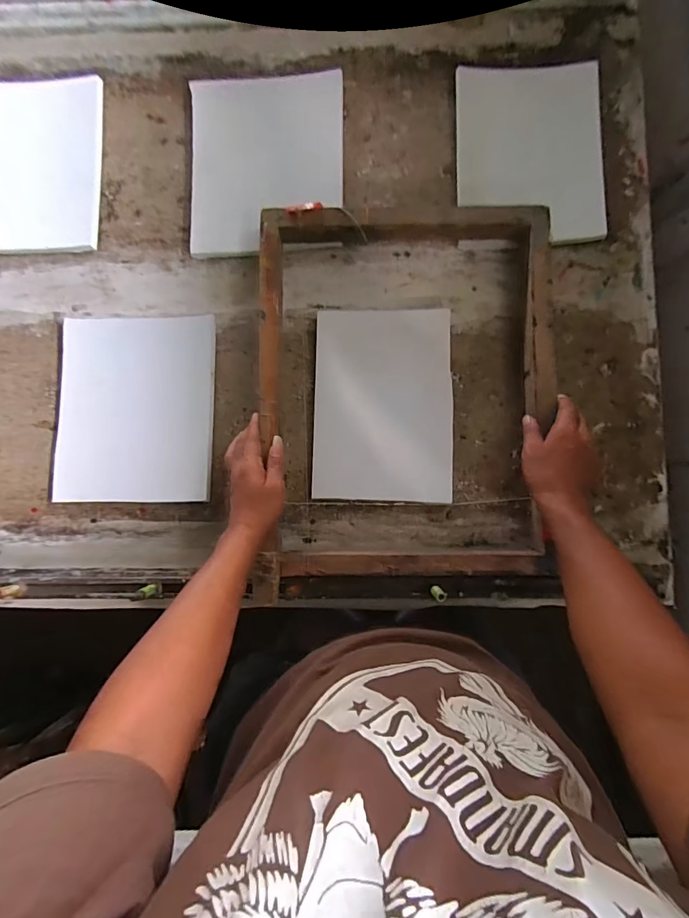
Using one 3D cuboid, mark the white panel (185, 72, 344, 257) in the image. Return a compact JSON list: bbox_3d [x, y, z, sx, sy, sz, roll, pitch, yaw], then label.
[{"bbox_3d":[-0.115,-0.436,0.652,0.224,0.028,0.261,0,96,-3],"label":"white panel"}]

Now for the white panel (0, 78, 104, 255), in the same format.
[{"bbox_3d":[-0.486,-0.449,0.673,0.211,0.023,0.268,1,85,-2],"label":"white panel"}]

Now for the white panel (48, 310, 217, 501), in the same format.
[{"bbox_3d":[-0.306,-0.074,0.646,0.224,0.015,0.271,1,85,-2],"label":"white panel"}]

